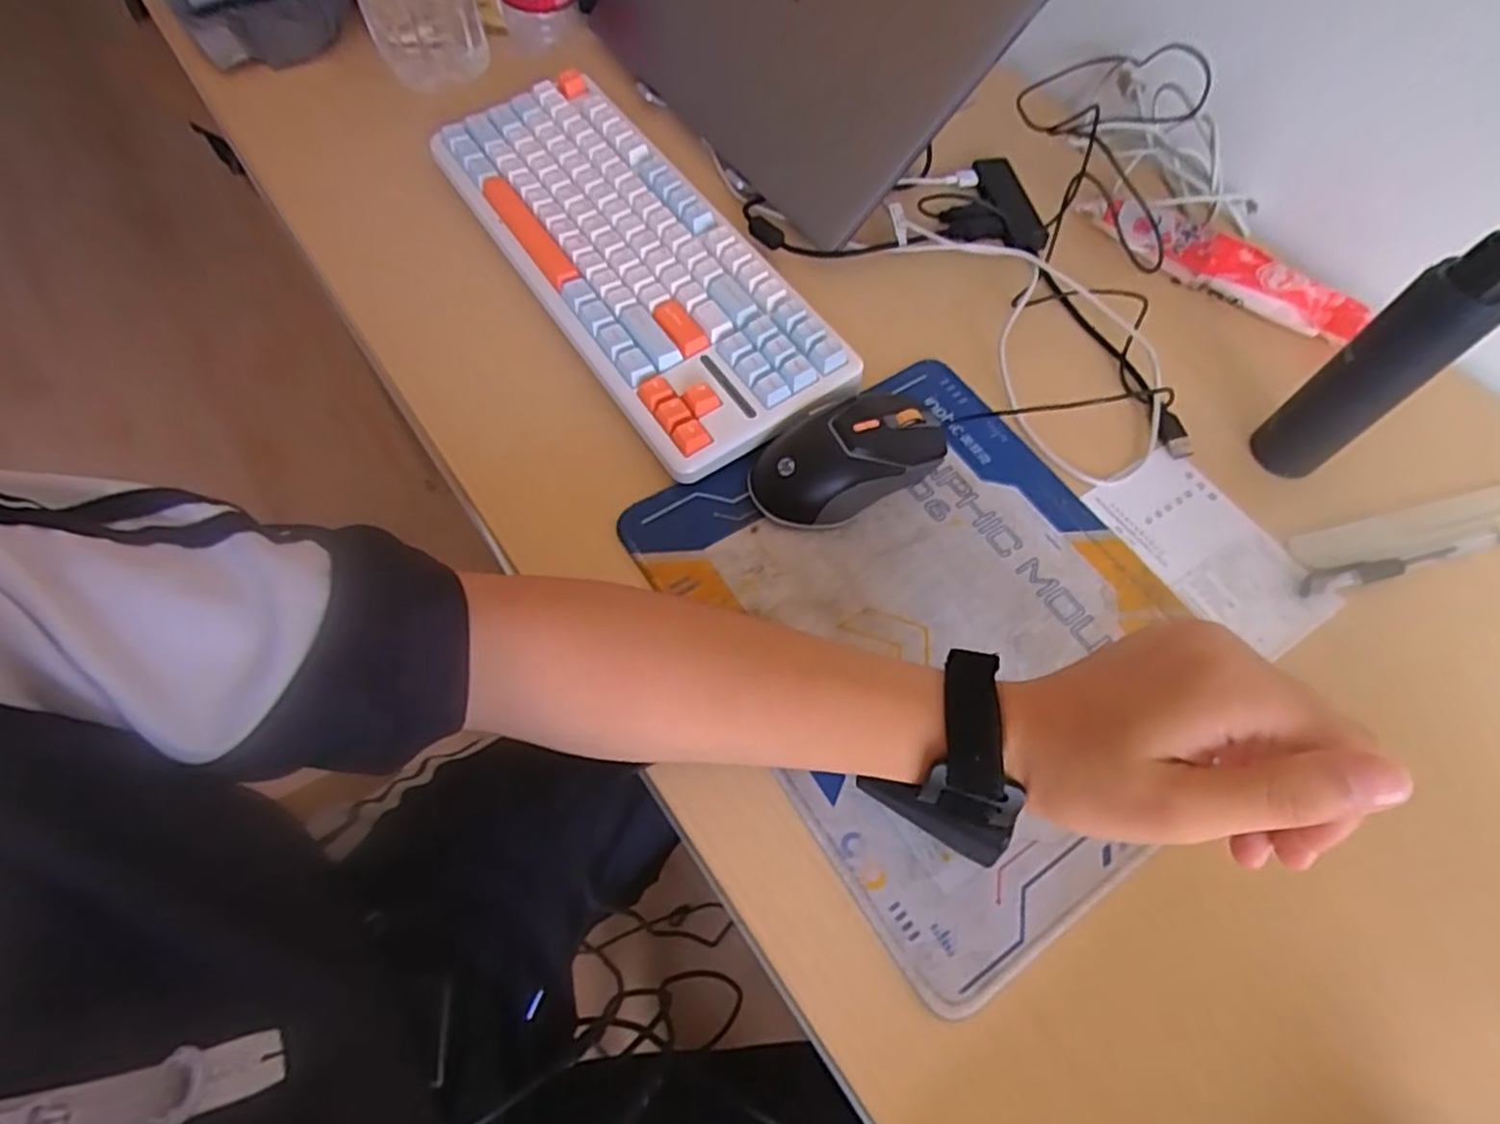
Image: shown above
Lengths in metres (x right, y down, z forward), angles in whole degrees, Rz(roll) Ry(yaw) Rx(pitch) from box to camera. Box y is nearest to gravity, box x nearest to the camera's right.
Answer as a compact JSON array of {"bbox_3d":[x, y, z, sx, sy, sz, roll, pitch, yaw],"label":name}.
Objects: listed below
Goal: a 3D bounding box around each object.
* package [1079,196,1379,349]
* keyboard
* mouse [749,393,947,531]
[{"bbox_3d":[0.336,-0.213,0.519,0.194,0.030,0.040,41,67,17],"label":"package"},{"bbox_3d":[-0.086,-0.213,0.491,0.138,0.033,0.363,-30,68,-18],"label":"keyboard"},{"bbox_3d":[0.058,-0.064,0.419,0.118,0.038,0.063,-26,67,-16],"label":"mouse"}]

